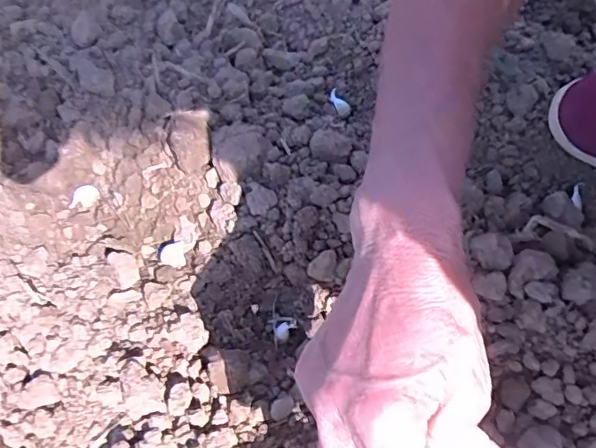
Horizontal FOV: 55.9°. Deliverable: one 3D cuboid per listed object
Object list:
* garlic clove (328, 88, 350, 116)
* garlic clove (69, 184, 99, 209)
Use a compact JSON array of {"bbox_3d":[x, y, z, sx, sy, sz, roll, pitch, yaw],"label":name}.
[{"bbox_3d":[0.036,-0.107,0.499,0.008,0.026,0.011,-4,45,55],"label":"garlic clove"},{"bbox_3d":[-0.181,-0.022,0.473,0.026,0.012,0.017,-42,66,-16],"label":"garlic clove"}]

